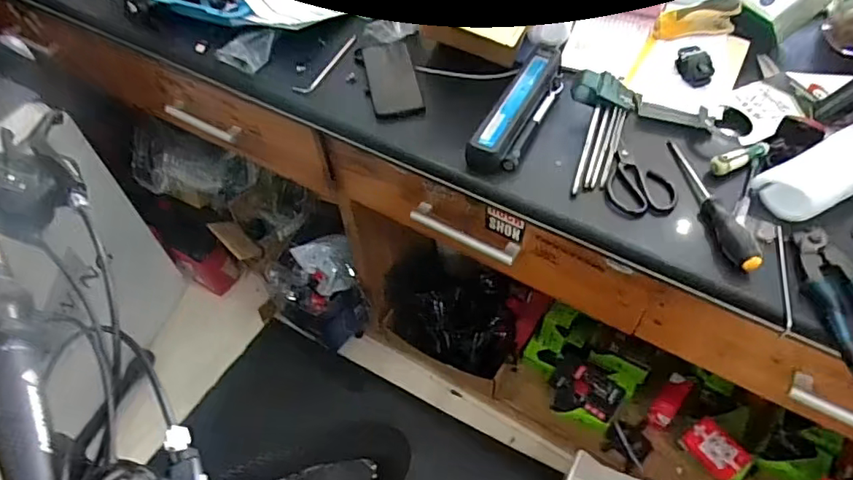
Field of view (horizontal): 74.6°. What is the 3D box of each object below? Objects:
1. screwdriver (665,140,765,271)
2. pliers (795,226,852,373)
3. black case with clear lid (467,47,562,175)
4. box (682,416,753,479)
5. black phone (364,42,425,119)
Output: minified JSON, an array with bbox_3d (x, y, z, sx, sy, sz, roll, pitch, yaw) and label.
[{"bbox_3d":[0.357,-0.055,0.706,0.038,0.028,0.224,-12,52,-6],"label":"screwdriver"},{"bbox_3d":[0.458,0.060,0.611,0.070,0.015,0.189,-5,52,-1],"label":"pliers"},{"bbox_3d":[0.142,-0.201,0.828,0.077,0.060,0.261,21,56,19],"label":"black case with clear lid"},{"bbox_3d":[0.614,0.448,1.183,0.080,0.068,0.136,-34,58,-21],"label":"box"},{"bbox_3d":[-0.054,-0.257,0.904,0.078,0.010,0.168,-12,57,-2],"label":"black phone"}]

